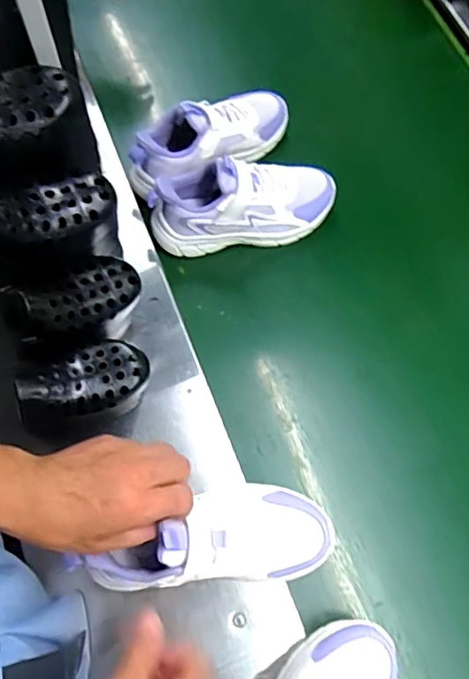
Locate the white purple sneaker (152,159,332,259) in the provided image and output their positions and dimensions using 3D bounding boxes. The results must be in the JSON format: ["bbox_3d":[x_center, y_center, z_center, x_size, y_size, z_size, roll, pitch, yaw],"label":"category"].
[{"bbox_3d":[0.013,-0.176,0.686,0.235,0.113,0.085,-10,71,-6],"label":"white purple sneaker"}]

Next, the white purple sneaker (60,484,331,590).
[{"bbox_3d":[-0.024,0.189,0.508,0.234,0.094,0.090,-2,69,-26],"label":"white purple sneaker"}]

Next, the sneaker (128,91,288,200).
[{"bbox_3d":[-0.029,-0.269,0.715,0.234,0.086,0.078,-35,76,-14],"label":"sneaker"}]

